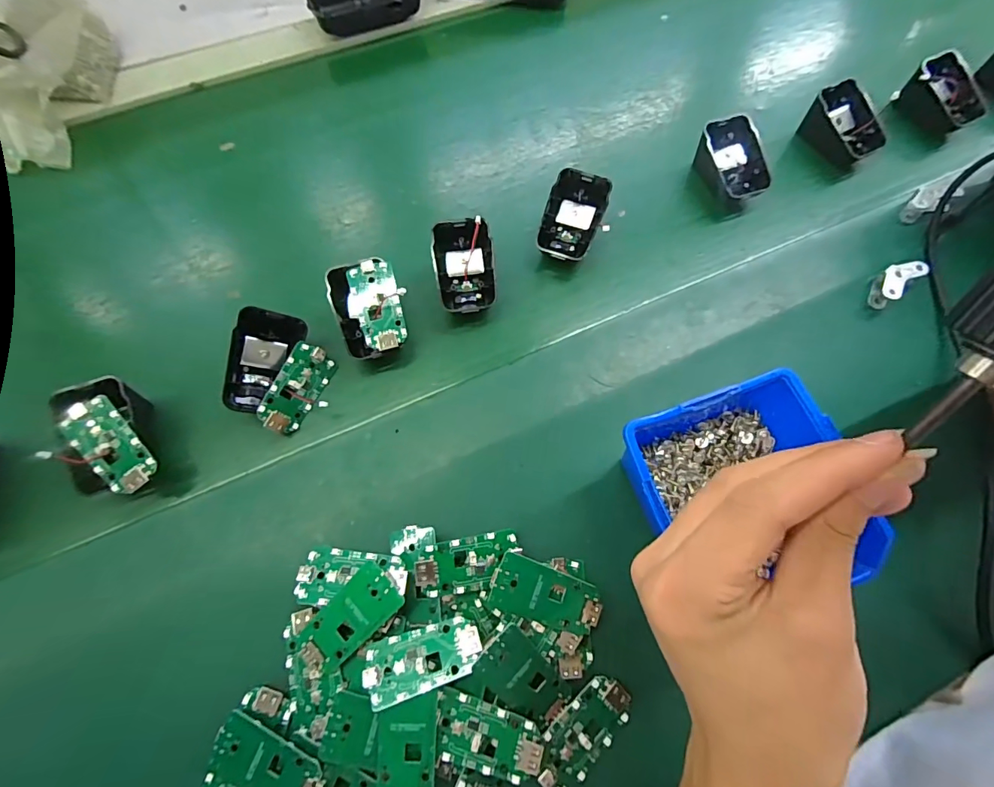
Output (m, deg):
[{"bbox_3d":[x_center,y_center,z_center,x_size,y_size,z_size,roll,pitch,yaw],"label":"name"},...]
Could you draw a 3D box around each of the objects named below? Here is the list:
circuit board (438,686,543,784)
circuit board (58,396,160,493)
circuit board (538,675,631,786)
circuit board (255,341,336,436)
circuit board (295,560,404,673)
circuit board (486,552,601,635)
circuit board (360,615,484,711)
[{"bbox_3d":[-0.005,0.182,0.235,0.057,0.006,0.031,19,73,6],"label":"circuit board"},{"bbox_3d":[-0.241,0.033,0.279,0.029,0.005,0.063,-38,89,-14],"label":"circuit board"},{"bbox_3d":[0.048,0.187,0.249,0.031,0.007,0.062,42,77,14],"label":"circuit board"},{"bbox_3d":[-0.139,-0.003,0.313,0.006,0.032,0.062,3,62,47],"label":"circuit board"},{"bbox_3d":[-0.082,0.127,0.255,0.032,0.010,0.059,41,76,14],"label":"circuit board"},{"bbox_3d":[0.028,0.116,0.258,0.063,0.004,0.031,22,84,-1],"label":"circuit board"},{"bbox_3d":[-0.040,0.145,0.245,0.064,0.004,0.031,-17,54,-3],"label":"circuit board"}]

